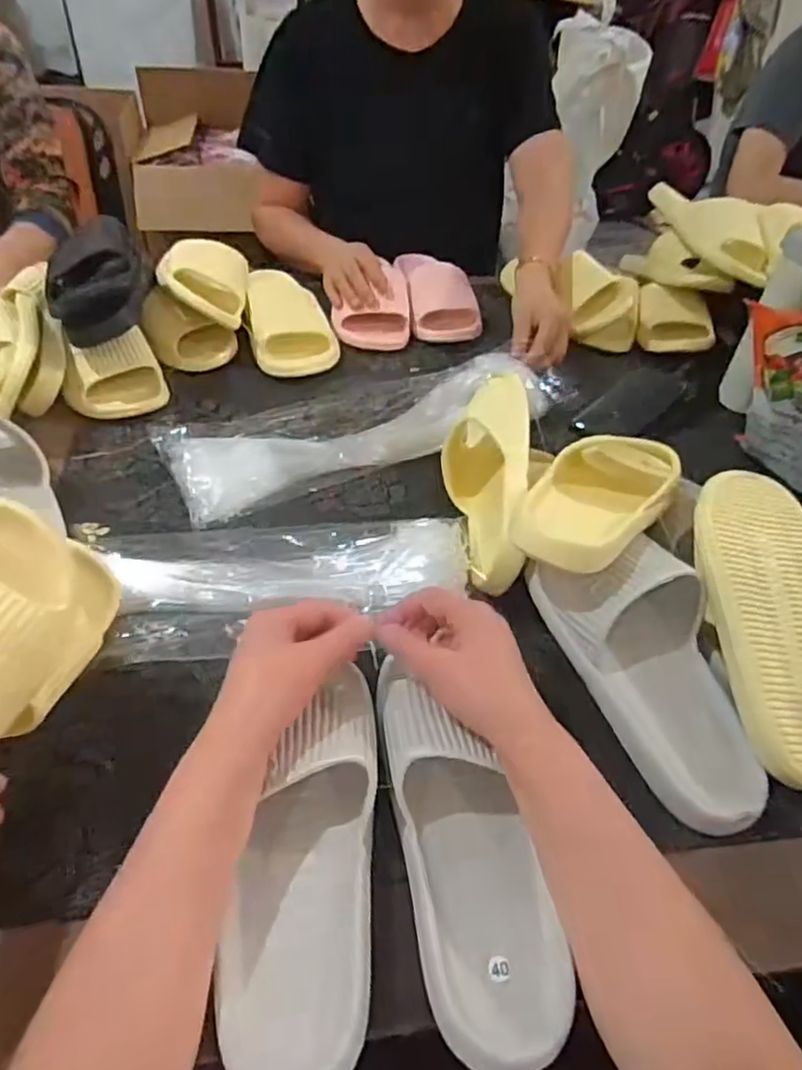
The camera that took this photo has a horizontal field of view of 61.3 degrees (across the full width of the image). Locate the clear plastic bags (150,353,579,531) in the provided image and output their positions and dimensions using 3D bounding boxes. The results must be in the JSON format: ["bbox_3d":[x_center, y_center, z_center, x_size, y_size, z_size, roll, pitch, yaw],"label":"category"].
[{"bbox_3d":[-0.031,-0.134,0.749,0.443,0.031,0.157,-19,49,-22],"label":"clear plastic bags"}]

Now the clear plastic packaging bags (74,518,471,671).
[{"bbox_3d":[-0.099,0.034,0.586,0.318,0.034,0.147,-10,38,-4],"label":"clear plastic packaging bags"}]

